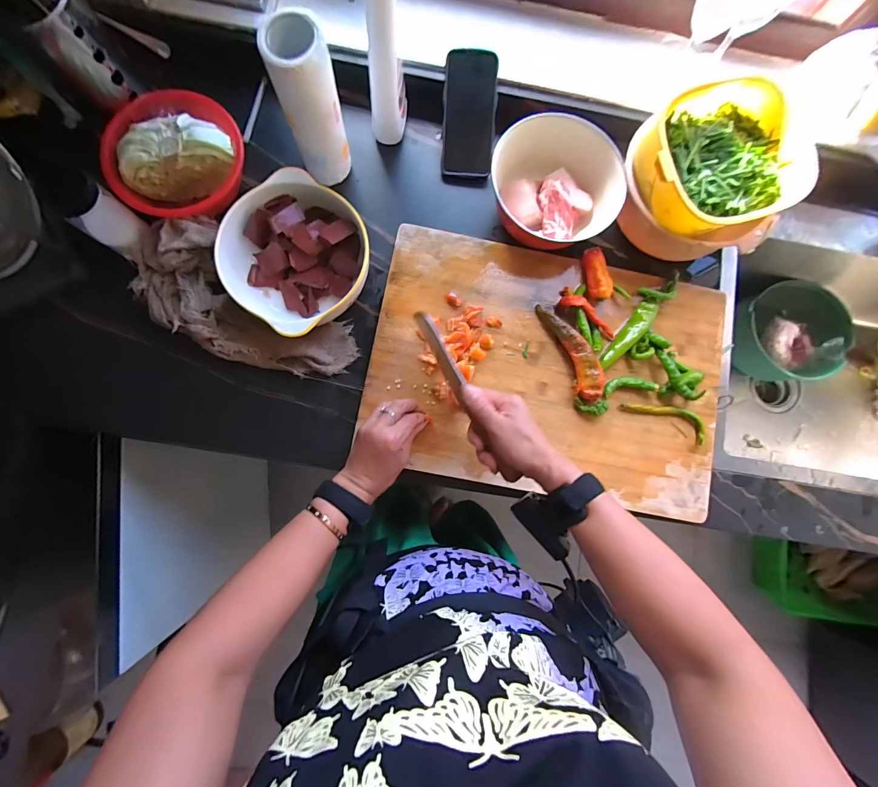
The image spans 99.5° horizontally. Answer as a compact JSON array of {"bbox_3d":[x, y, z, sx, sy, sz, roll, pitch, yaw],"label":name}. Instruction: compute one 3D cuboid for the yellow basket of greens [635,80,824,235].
[{"bbox_3d":[0.355,-0.293,0.482,0.208,0.082,0.167,-22,86,-6],"label":"yellow basket of greens"}]

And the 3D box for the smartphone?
[{"bbox_3d":[0.043,-0.399,0.534,0.073,0.007,0.154,4,106,2],"label":"smartphone"}]

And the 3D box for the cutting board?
[{"bbox_3d":[0.154,-0.034,0.521,0.486,0.020,0.333,11,83,-3],"label":"cutting board"}]

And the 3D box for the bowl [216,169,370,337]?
[{"bbox_3d":[-0.184,-0.179,0.496,0.179,0.056,0.188,0,84,-4],"label":"bowl"}]

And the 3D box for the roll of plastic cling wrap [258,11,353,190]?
[{"bbox_3d":[-0.153,-0.348,0.459,0.064,0.170,0.066,0,84,-4],"label":"roll of plastic cling wrap"}]

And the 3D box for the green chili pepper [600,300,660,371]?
[{"bbox_3d":[0.264,-0.078,0.521,0.027,0.028,0.109,37,83,1],"label":"green chili pepper"}]

